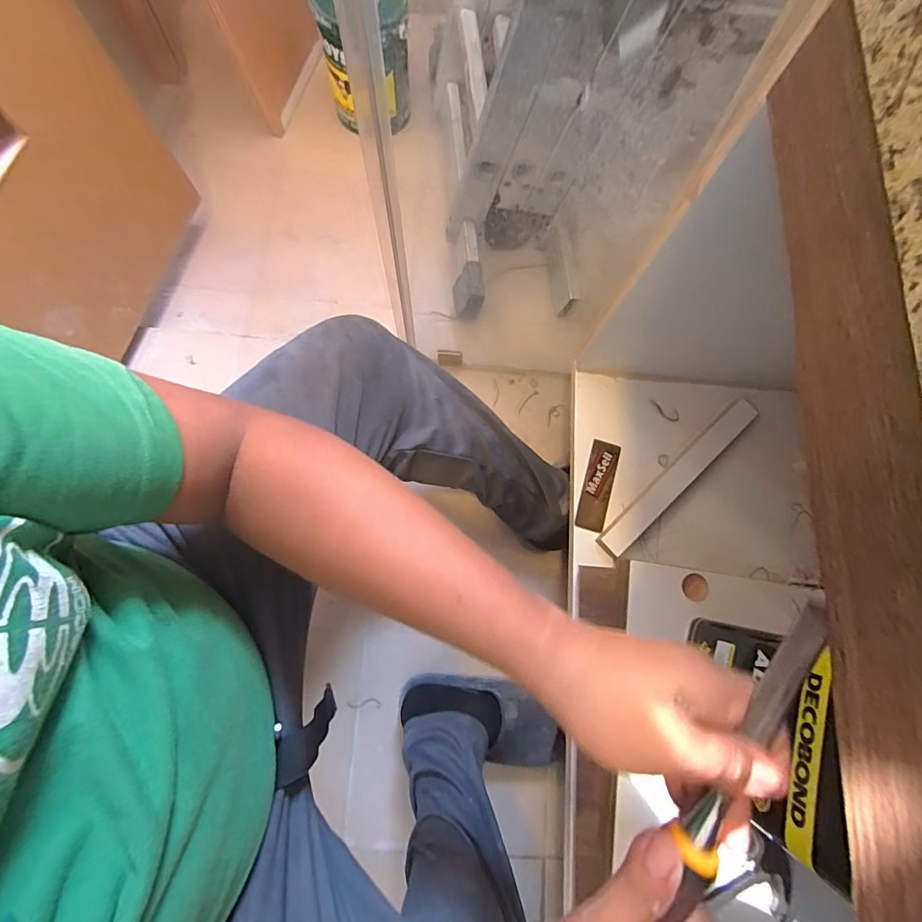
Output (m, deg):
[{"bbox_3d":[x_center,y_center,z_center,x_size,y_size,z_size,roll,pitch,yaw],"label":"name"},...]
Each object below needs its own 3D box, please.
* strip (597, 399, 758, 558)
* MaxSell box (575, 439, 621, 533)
[{"bbox_3d":[0.319,0.023,0.634,0.311,0.019,0.039,-42,79,-10],"label":"strip"},{"bbox_3d":[0.203,0.036,0.642,0.045,0.009,0.133,17,77,1],"label":"MaxSell box"}]

